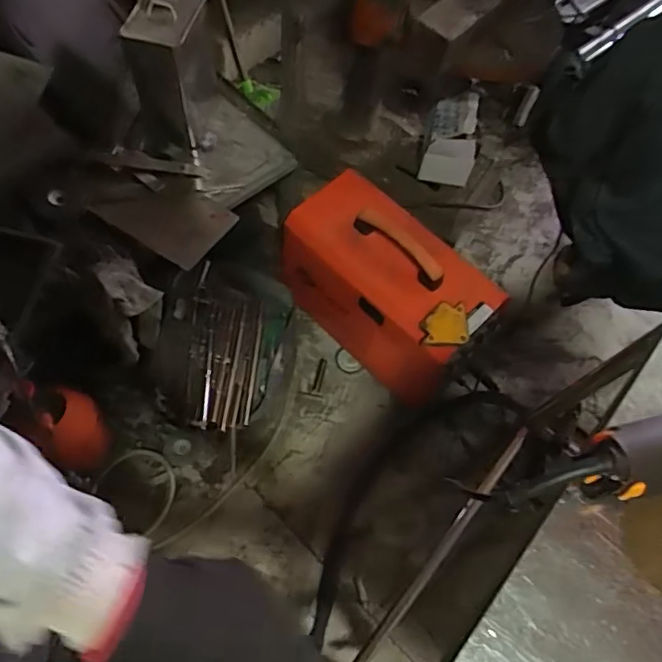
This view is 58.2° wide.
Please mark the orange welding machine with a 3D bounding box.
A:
[{"bbox_3d":[0.103,-0.061,1.310,0.429,0.413,0.195,40,67,14],"label":"orange welding machine"}]

